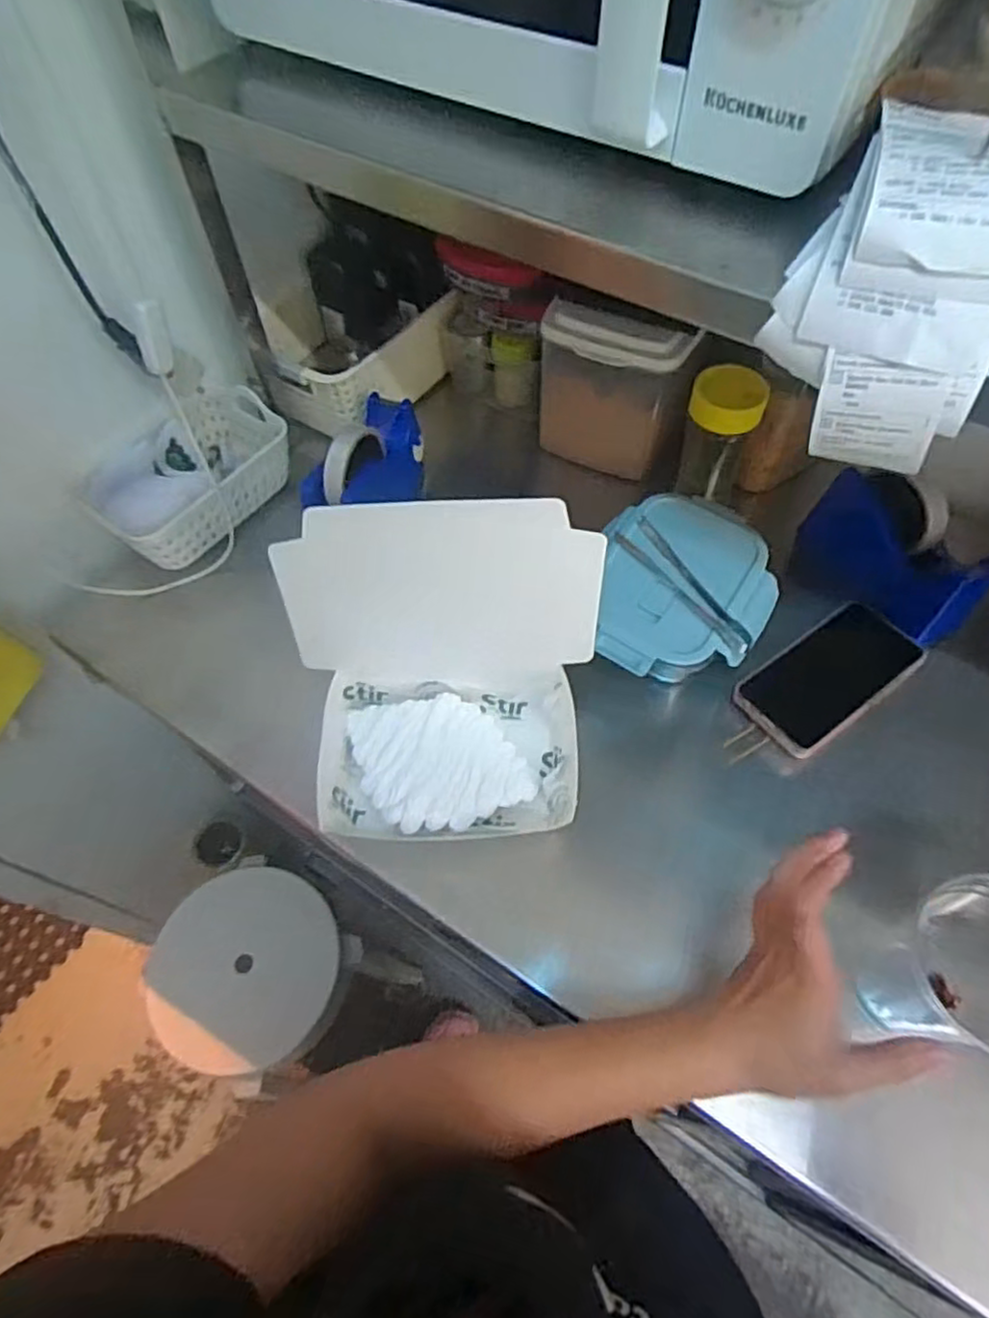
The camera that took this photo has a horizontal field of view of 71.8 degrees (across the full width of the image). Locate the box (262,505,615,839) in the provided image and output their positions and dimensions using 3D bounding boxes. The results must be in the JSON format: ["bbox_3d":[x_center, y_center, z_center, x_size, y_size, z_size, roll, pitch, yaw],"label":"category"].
[{"bbox_3d":[-0.031,0.022,0.505,0.232,0.186,0.178,-6,59,-2],"label":"box"}]

